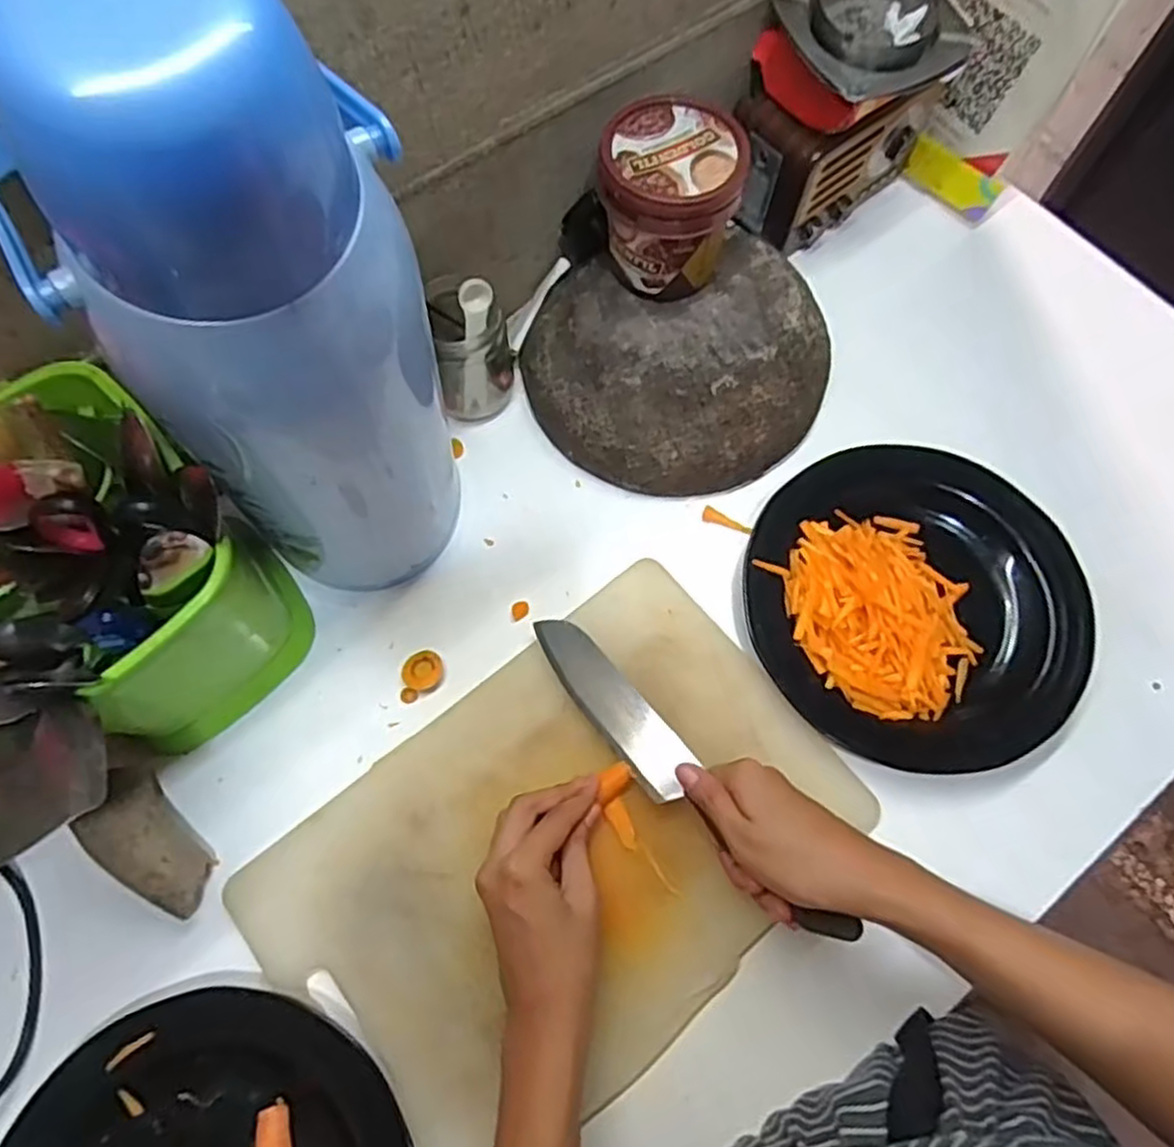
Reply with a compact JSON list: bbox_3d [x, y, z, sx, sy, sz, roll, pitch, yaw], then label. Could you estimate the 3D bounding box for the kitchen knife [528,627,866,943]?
[{"bbox_3d":[0.051,0.120,0.461,0.034,0.013,0.256,-38,65,-14],"label":"kitchen knife"}]

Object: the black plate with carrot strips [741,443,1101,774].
[{"bbox_3d":[0.223,0.015,0.513,0.222,0.047,0.214,0,70,-1],"label":"black plate with carrot strips"}]

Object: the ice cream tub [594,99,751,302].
[{"bbox_3d":[0.056,-0.255,0.526,0.094,0.095,0.090,0,70,-1],"label":"ice cream tub"}]

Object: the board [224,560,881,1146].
[{"bbox_3d":[-0.016,0.169,0.465,0.339,0.017,0.231,-38,75,-14],"label":"board"}]

